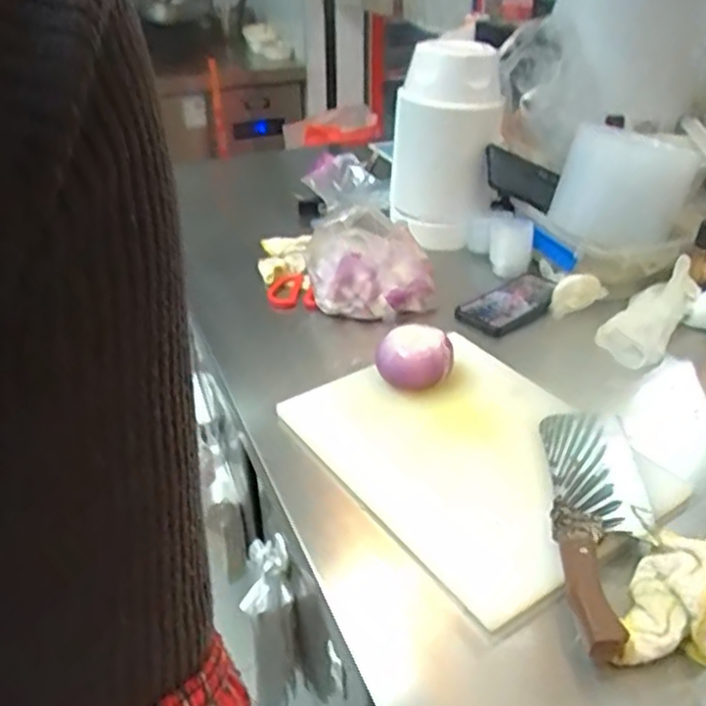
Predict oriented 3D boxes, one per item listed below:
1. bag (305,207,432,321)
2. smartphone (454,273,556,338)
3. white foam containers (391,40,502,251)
[{"bbox_3d":[0.026,-0.132,1.003,0.176,0.103,0.161,-5,34,-7],"label":"bag"},{"bbox_3d":[0.221,-0.068,0.981,0.172,0.013,0.089,-29,42,-35],"label":"smartphone"},{"bbox_3d":[0.146,-0.322,1.113,0.169,0.287,0.138,1,34,5],"label":"white foam containers"}]

